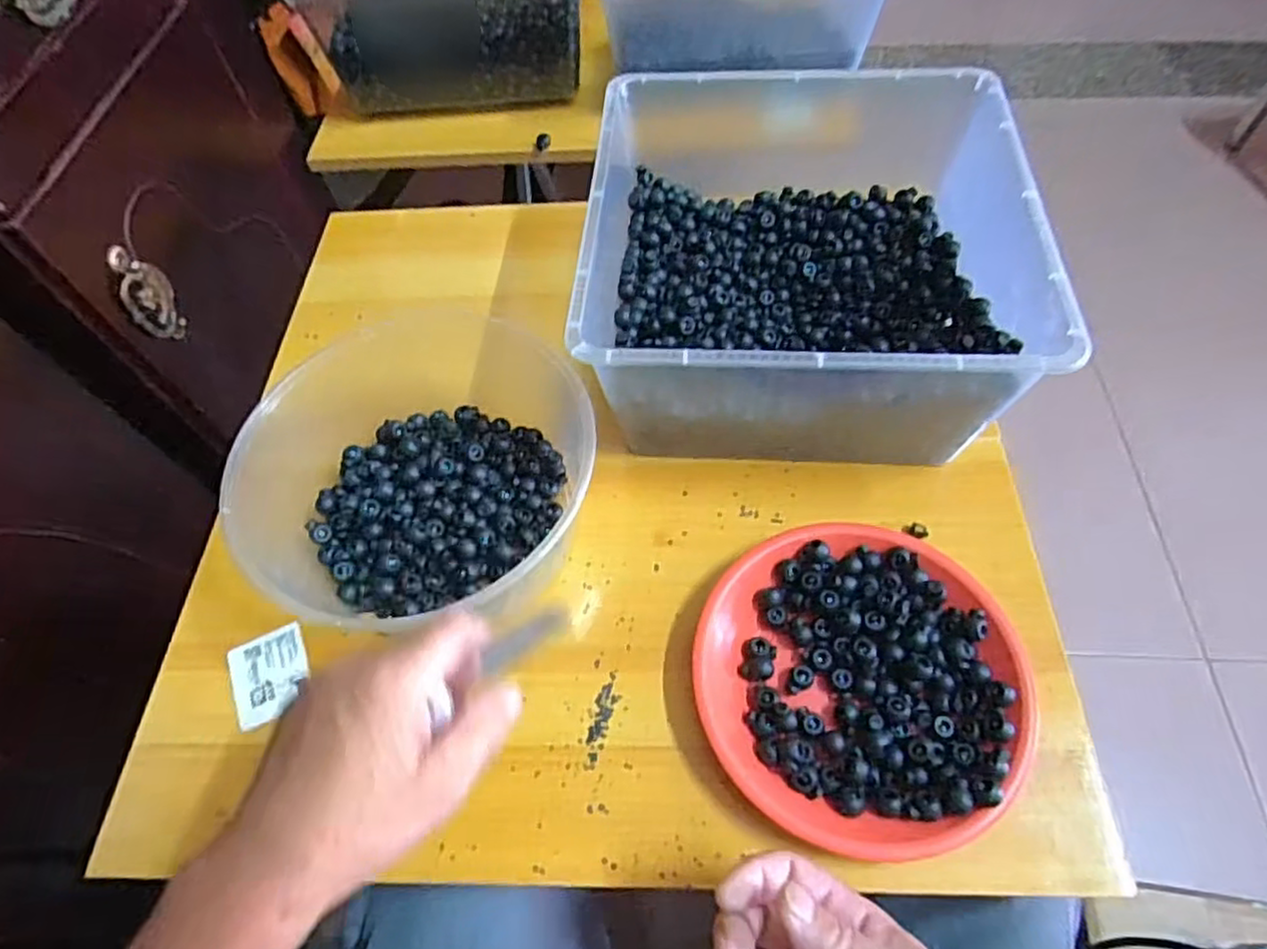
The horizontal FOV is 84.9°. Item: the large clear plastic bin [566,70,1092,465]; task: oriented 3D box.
[{"bbox_3d":[0.121,-0.155,0.530,0.297,0.138,0.291,3,59,4],"label":"large clear plastic bin"}]

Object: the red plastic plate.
[{"bbox_3d":[0.139,0.125,0.429,0.185,0.035,0.194,-1,58,2],"label":"red plastic plate"}]

